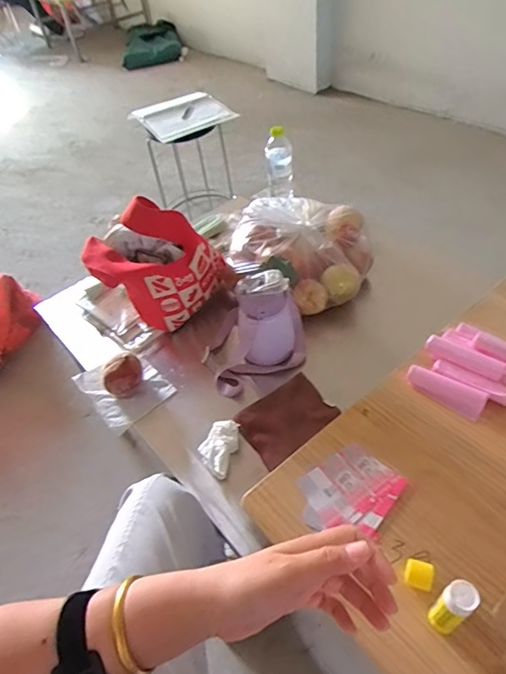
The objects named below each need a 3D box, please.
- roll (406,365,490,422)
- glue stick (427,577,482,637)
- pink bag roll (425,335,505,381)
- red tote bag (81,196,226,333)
[{"bbox_3d":[0.304,0.086,0.736,0.119,0.032,0.037,28,55,29],"label":"roll"},{"bbox_3d":[0.215,0.295,0.501,0.031,0.106,0.030,-30,50,-21],"label":"glue stick"},{"bbox_3d":[0.341,0.032,0.746,0.121,0.023,0.024,25,55,27],"label":"pink bag roll"},{"bbox_3d":[-0.188,-0.130,0.949,0.267,0.244,0.129,-15,47,-6],"label":"red tote bag"}]

